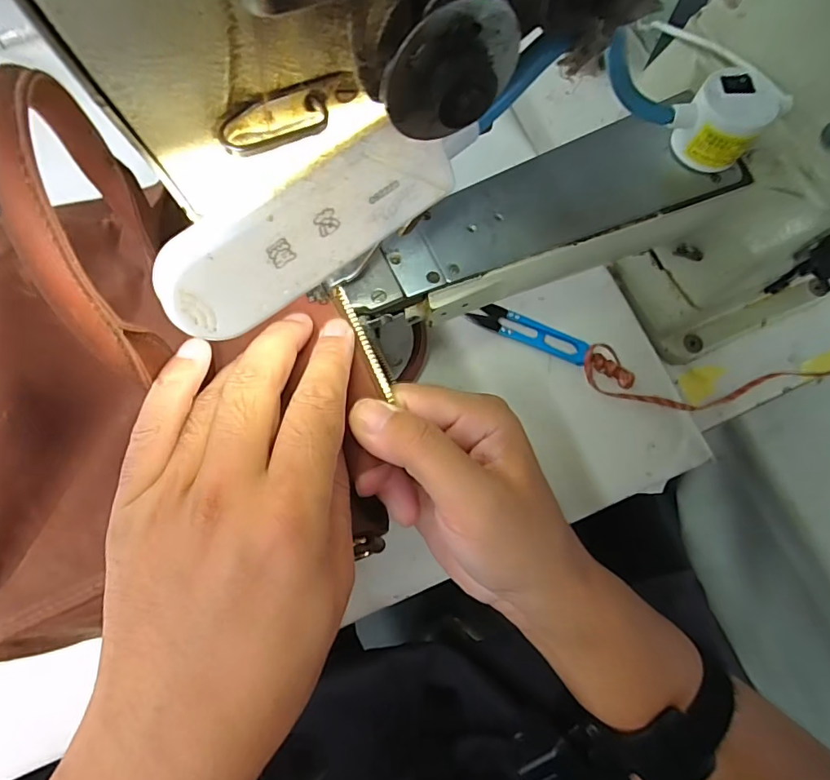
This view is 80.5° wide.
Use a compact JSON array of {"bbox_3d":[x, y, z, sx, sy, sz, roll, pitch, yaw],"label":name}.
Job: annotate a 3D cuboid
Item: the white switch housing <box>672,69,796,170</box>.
[{"bbox_3d":[0.154,-0.136,0.244,0.039,0.033,0.044,42,78,12],"label":"white switch housing"}]

